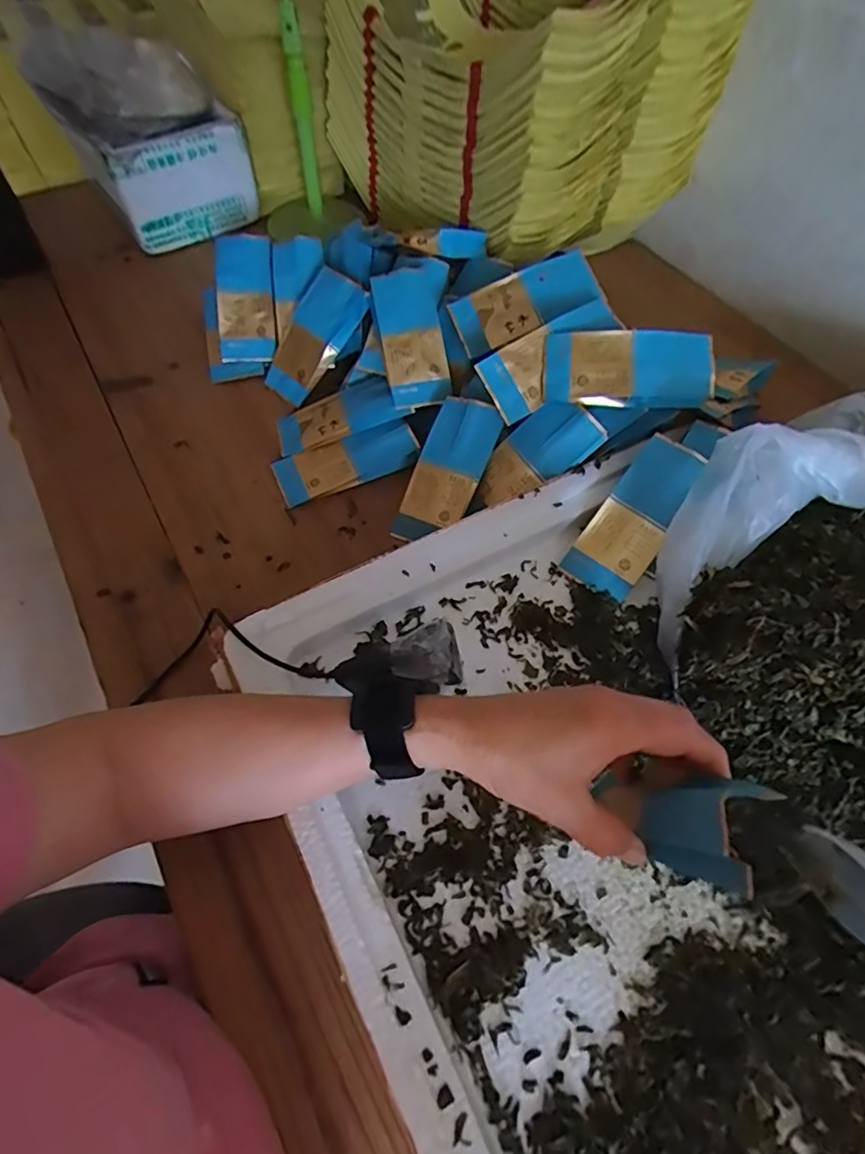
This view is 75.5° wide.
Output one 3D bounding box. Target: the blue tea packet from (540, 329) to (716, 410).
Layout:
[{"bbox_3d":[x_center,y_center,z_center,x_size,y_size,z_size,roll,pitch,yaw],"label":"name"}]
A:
[{"bbox_3d":[0.154,-0.166,0.442,0.125,0.018,0.056,3,92,7],"label":"blue tea packet"}]

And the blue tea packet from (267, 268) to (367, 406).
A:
[{"bbox_3d":[-0.119,-0.238,0.560,0.061,0.028,0.127,41,103,20],"label":"blue tea packet"}]

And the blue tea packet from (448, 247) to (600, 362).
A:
[{"bbox_3d":[0.082,-0.246,0.499,0.126,0.012,0.055,-25,90,4],"label":"blue tea packet"}]

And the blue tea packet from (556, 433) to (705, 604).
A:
[{"bbox_3d":[0.158,-0.046,0.434,0.053,0.014,0.125,34,91,18],"label":"blue tea packet"}]

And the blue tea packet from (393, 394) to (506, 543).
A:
[{"bbox_3d":[0.012,-0.087,0.478,0.057,0.018,0.127,28,91,15],"label":"blue tea packet"}]

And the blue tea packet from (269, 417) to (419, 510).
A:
[{"bbox_3d":[-0.079,-0.107,0.510,0.128,0.019,0.052,-20,63,-10],"label":"blue tea packet"}]

